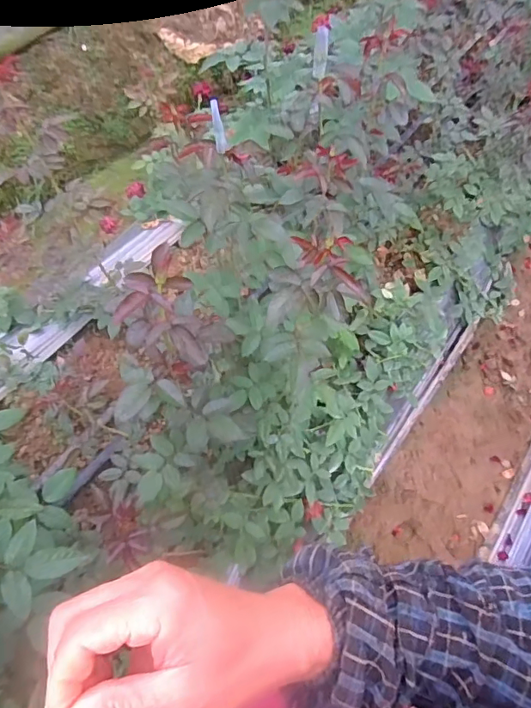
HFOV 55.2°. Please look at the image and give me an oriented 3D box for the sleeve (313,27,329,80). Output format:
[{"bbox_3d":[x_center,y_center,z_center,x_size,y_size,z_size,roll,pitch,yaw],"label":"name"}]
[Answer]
[{"bbox_3d":[0.071,-0.383,0.650,0.018,0.062,0.016,7,61,0],"label":"sleeve"}]

